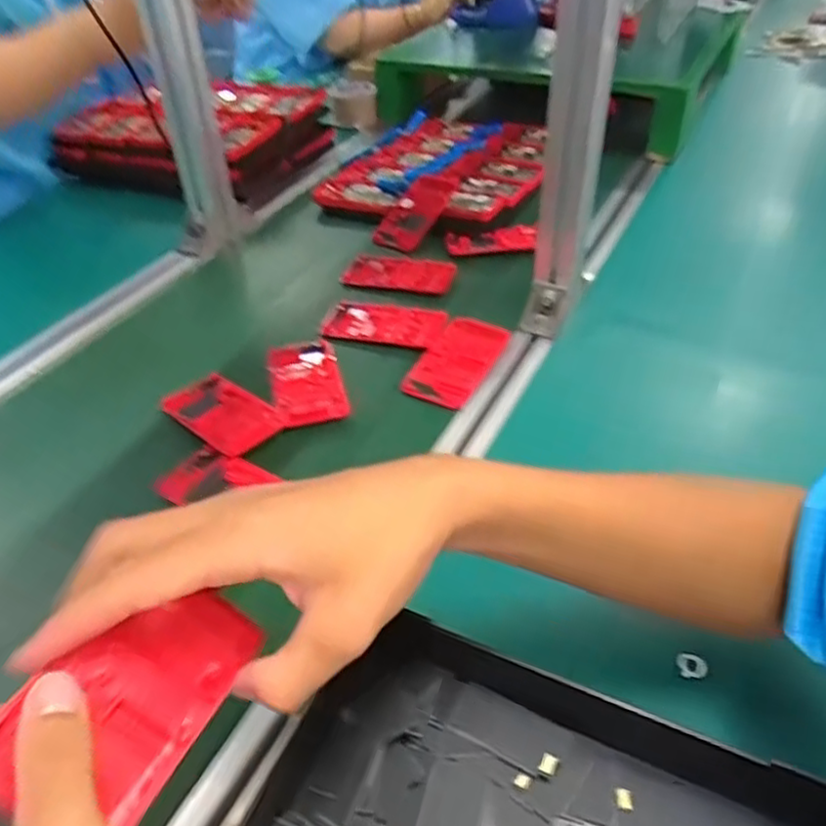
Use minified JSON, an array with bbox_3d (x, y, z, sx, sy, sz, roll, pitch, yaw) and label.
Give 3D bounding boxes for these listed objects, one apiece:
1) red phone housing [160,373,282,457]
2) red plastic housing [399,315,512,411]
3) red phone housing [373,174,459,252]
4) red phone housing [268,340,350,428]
[{"bbox_3d":[-0.168,-0.003,0.596,0.064,0.013,0.106,-35,47,-31],"label":"red phone housing"},{"bbox_3d":[0.042,-0.054,0.648,0.065,0.012,0.117,16,44,25],"label":"red plastic housing"},{"bbox_3d":[0.004,-0.255,0.855,0.067,0.010,0.115,25,75,27],"label":"red phone housing"},{"bbox_3d":[-0.100,-0.033,0.634,0.062,0.011,0.122,-13,40,-9],"label":"red phone housing"}]

